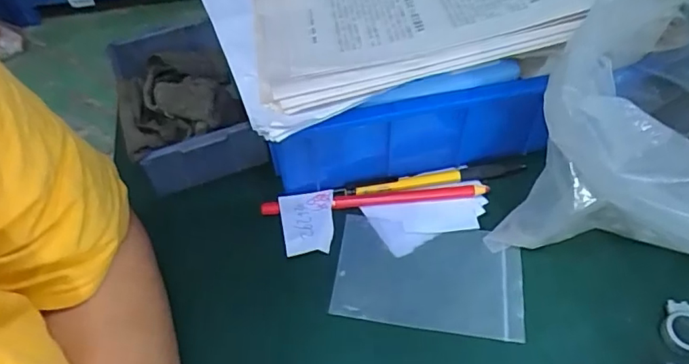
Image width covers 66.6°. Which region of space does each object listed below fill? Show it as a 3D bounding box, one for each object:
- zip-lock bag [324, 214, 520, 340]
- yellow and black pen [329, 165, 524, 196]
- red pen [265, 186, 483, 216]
[{"bbox_3d":[0.056,0.063,0.355,0.122,0.006,0.074,5,53,9],"label":"zip-lock bag"},{"bbox_3d":[0.065,-0.002,0.401,0.145,0.008,0.011,-8,51,-4],"label":"yellow and black pen"},{"bbox_3d":[0.021,0.012,0.391,0.167,0.007,0.010,-3,51,0],"label":"red pen"}]

